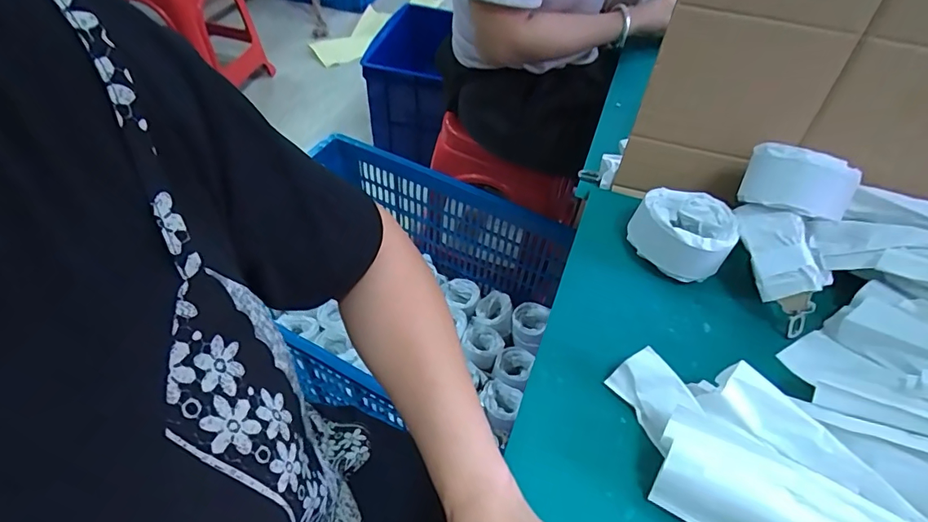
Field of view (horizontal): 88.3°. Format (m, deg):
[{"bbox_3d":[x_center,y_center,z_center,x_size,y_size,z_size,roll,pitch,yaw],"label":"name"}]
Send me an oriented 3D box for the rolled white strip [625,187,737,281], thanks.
[{"bbox_3d":[0.217,-0.028,0.483,0.093,0.065,0.087,25,54,16],"label":"rolled white strip"}]

